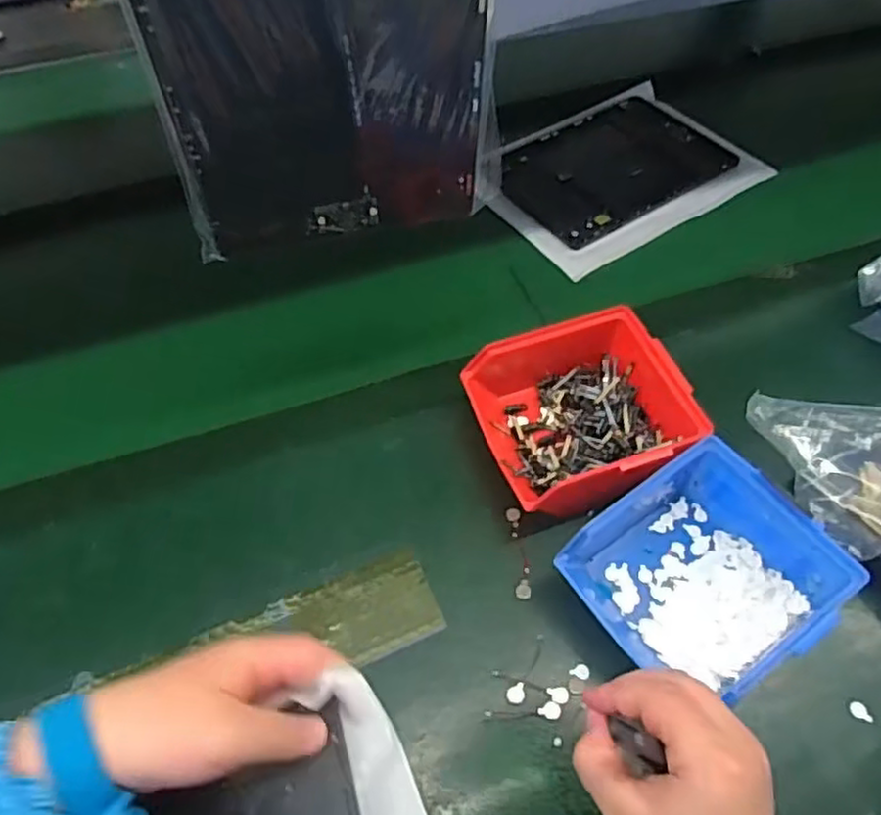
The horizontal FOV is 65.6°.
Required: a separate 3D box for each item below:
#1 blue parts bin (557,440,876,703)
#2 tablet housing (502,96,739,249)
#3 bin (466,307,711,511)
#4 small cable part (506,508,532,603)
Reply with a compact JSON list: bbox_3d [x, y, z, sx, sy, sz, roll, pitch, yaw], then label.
[{"bbox_3d":[0.165,0.104,0.429,0.127,0.066,0.128,-33,59,-24],"label":"blue parts bin"},{"bbox_3d":[0.179,-0.253,0.721,0.241,0.016,0.159,-31,58,-23],"label":"tablet housing"},{"bbox_3d":[0.096,0.006,0.494,0.139,0.067,0.148,-17,54,-14],"label":"bin"},{"bbox_3d":[0.054,0.098,0.465,0.012,0.005,0.064,-1,54,-2],"label":"small cable part"}]

